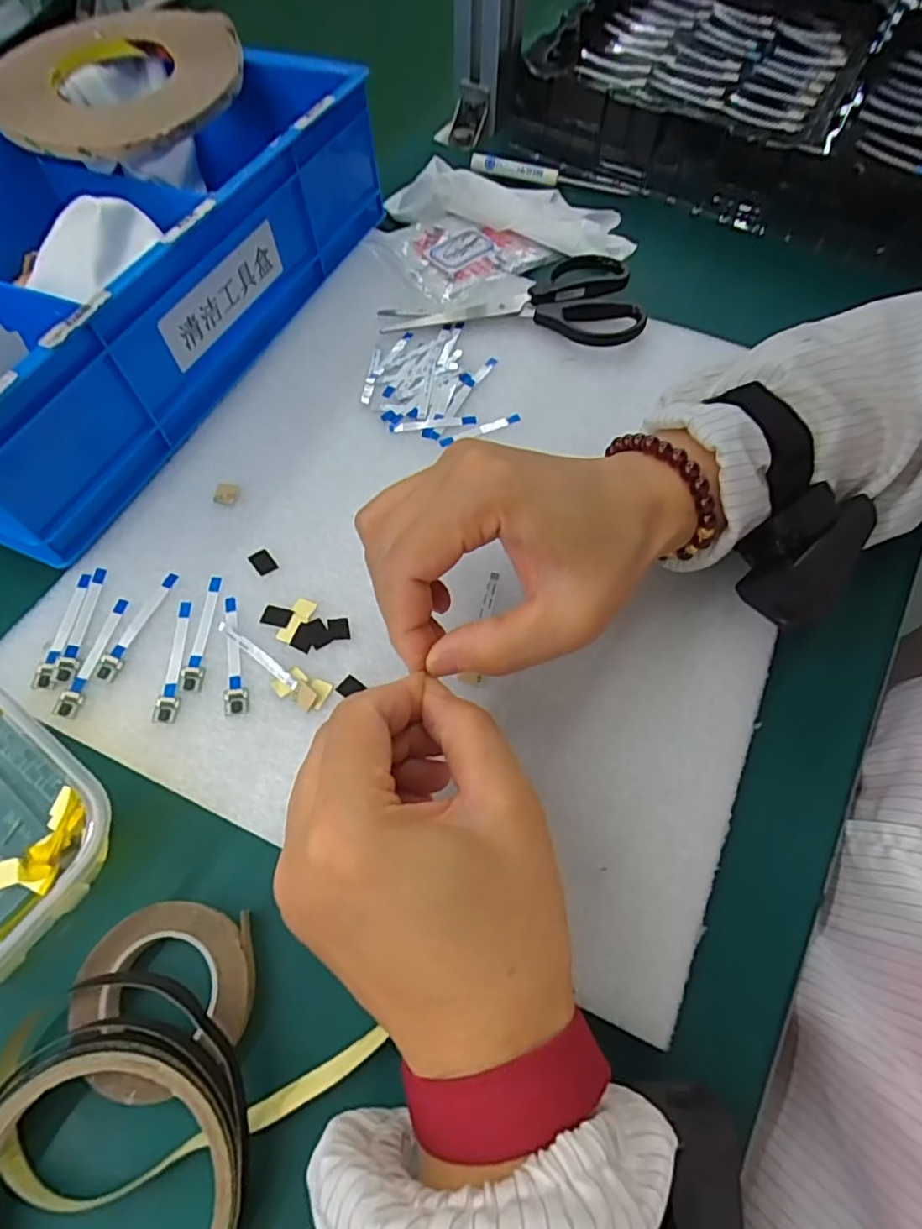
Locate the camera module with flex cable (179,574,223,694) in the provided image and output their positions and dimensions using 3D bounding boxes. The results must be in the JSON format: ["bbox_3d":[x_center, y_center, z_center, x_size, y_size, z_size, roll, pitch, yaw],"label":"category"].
[{"bbox_3d":[-0.123,0.008,0.289,0.010,0.004,0.061,5,63,-1],"label":"camera module with flex cable"}]

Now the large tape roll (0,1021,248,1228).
[{"bbox_3d":[-0.118,0.189,0.197,0.092,0.027,0.094,1,63,-2],"label":"large tape roll"}]

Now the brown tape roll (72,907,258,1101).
[{"bbox_3d":[-0.110,0.142,0.225,0.063,0.013,0.060,1,63,-2],"label":"brown tape roll"}]

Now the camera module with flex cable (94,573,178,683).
[{"bbox_3d":[-0.155,0.004,0.289,0.009,0.004,0.060,18,64,6],"label":"camera module with flex cable"}]

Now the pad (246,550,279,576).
[{"bbox_3d":[-0.101,-0.027,0.307,0.010,0.004,0.015,-32,69,-17],"label":"pad"}]

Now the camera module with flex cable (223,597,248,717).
[{"bbox_3d":[-0.106,0.018,0.284,0.010,0.004,0.060,-7,64,-6],"label":"camera module with flex cable"}]

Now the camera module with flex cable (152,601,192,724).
[{"bbox_3d":[-0.133,0.021,0.283,0.010,0.004,0.061,0,63,-3],"label":"camera module with flex cable"}]

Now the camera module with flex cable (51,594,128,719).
[{"bbox_3d":[-0.172,0.018,0.281,0.010,0.004,0.060,11,63,2],"label":"camera module with flex cable"}]

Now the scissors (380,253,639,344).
[{"bbox_3d":[0.031,-0.204,0.390,0.160,0.015,0.077,0,63,-3],"label":"scissors"}]

